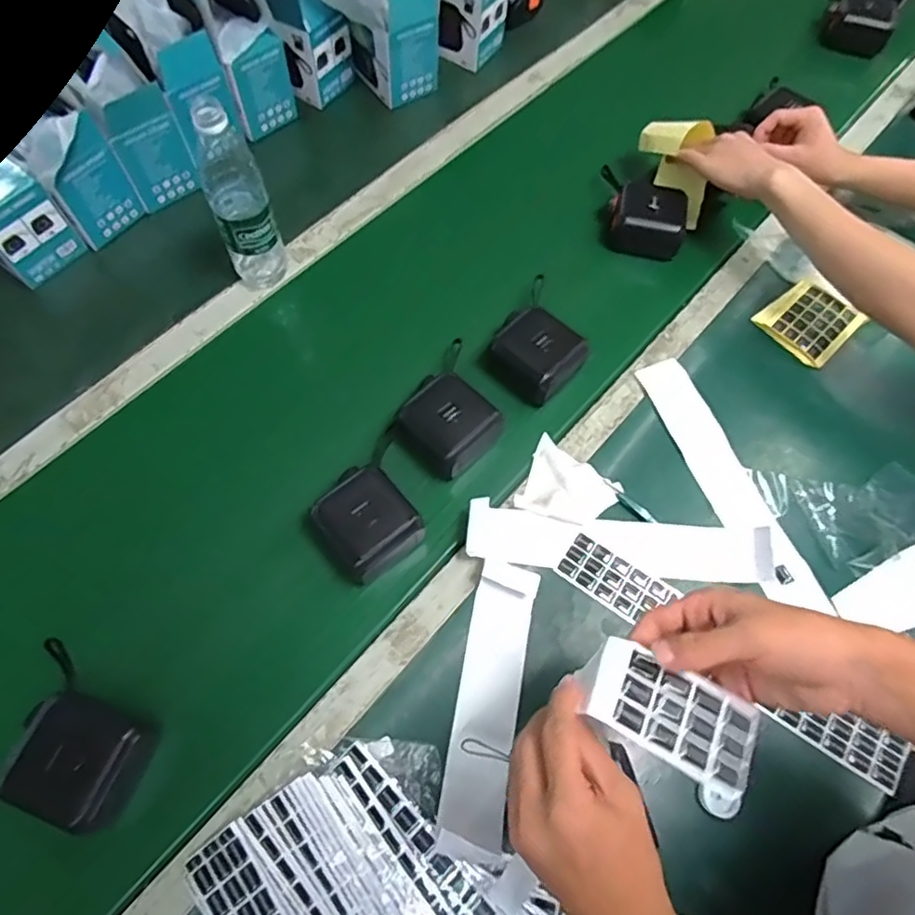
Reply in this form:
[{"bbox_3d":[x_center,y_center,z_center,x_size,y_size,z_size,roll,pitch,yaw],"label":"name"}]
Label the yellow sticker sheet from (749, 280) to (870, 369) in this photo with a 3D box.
[{"bbox_3d":[0.446,-0.172,0.763,0.096,0.024,0.099,-40,72,-17],"label":"yellow sticker sheet"}]

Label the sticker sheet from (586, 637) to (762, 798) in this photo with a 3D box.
[{"bbox_3d":[0.136,0.160,0.375,0.103,0.007,0.057,27,59,4],"label":"sticker sheet"}]

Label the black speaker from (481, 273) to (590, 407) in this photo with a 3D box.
[{"bbox_3d":[0.094,-0.130,0.703,0.104,0.052,0.105,38,70,15],"label":"black speaker"}]

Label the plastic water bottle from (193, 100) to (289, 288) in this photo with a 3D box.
[{"bbox_3d":[-0.246,-0.288,0.677,0.066,0.224,0.060,-21,67,-12],"label":"plastic water bottle"}]

